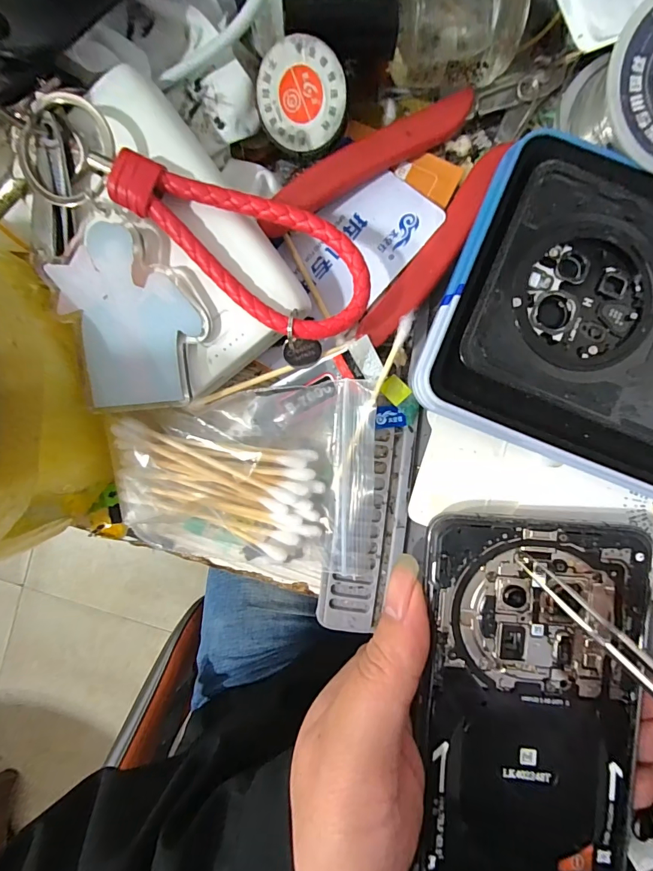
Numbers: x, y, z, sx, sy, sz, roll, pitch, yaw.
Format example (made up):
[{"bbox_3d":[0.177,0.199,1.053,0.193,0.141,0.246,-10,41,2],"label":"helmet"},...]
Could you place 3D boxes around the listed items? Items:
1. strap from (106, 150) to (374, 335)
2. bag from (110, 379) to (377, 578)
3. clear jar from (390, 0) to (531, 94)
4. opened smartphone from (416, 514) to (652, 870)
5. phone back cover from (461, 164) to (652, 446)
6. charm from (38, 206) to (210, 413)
[{"bbox_3d":[-0.026,-0.060,0.127,0.085,0.013,0.037,25,93,1],"label":"strap"},{"bbox_3d":[-0.031,0.017,0.156,0.093,0.020,0.076,3,92,2],"label":"bag"},{"bbox_3d":[0.044,-0.135,0.132,0.041,0.023,0.030,1,92,2],"label":"clear jar"},{"bbox_3d":[0.071,0.107,0.137,0.072,0.005,0.156,0,92,2],"label":"opened smartphone"},{"bbox_3d":[0.129,-0.029,0.136,0.158,0.011,0.073,22,93,1],"label":"phone back cover"},{"bbox_3d":[-0.066,-0.040,0.134,0.045,0.004,0.062,-13,105,0],"label":"charm"}]

